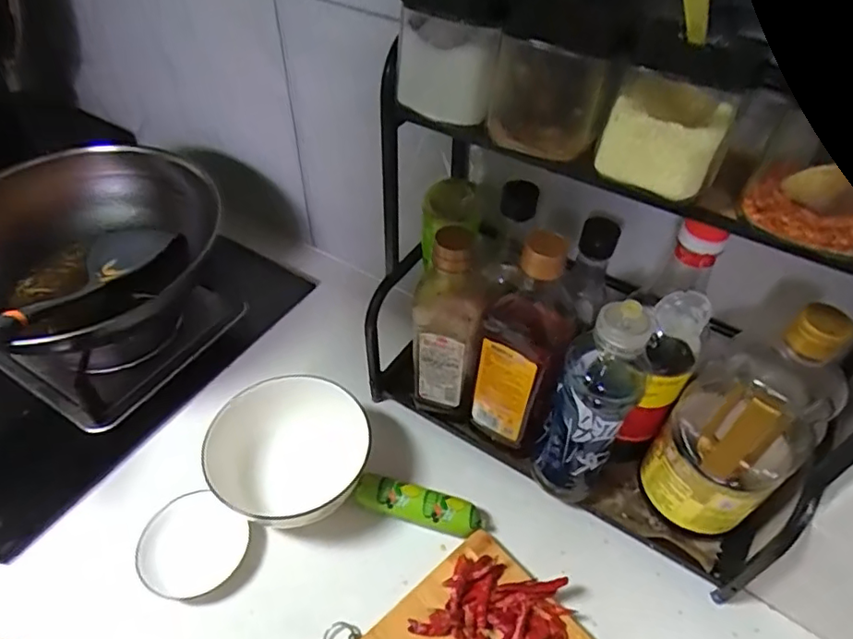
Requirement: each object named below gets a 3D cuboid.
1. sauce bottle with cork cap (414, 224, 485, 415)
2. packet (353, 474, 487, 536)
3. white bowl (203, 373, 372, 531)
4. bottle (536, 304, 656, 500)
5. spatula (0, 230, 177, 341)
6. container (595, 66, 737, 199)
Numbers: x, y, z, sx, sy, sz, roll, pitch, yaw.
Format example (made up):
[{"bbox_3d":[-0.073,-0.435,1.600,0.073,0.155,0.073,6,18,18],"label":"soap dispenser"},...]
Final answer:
[{"bbox_3d":[0.019,0.005,0.541,0.058,0.235,0.047,6,47,3],"label":"sauce bottle with cork cap"},{"bbox_3d":[-0.005,0.183,0.554,0.125,0.035,0.030,12,48,8],"label":"packet"},{"bbox_3d":[-0.128,0.132,0.569,0.147,0.074,0.142,1,47,-1],"label":"white bowl"},{"bbox_3d":[0.142,0.082,0.503,0.059,0.243,0.070,24,51,18],"label":"bottle"},{"bbox_3d":[-0.384,-0.013,0.569,0.093,0.043,0.345,6,28,3],"label":"spatula"},{"bbox_3d":[0.143,-0.112,0.347,0.065,0.056,0.043,18,49,13],"label":"container"}]

